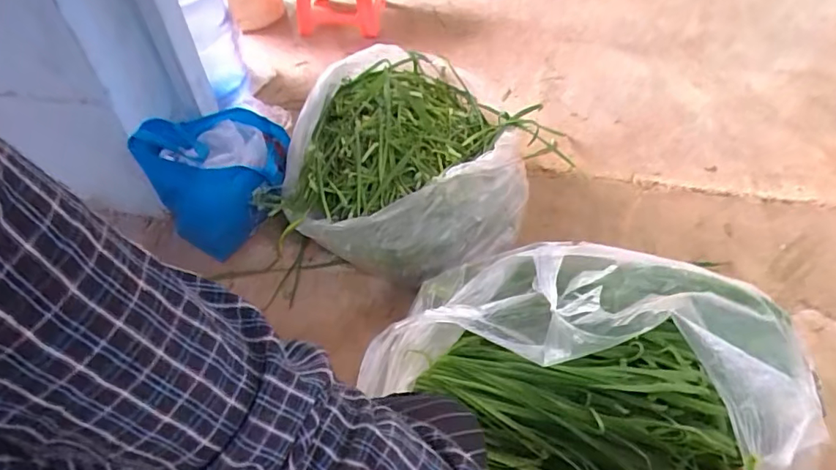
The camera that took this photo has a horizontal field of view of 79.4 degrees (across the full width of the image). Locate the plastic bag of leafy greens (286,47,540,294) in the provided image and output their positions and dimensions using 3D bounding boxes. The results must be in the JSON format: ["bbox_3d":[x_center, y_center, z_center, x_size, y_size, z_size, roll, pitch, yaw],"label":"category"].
[{"bbox_3d":[-0.005,-0.147,0.972,0.408,0.258,0.416,14,51,13],"label":"plastic bag of leafy greens"}]

